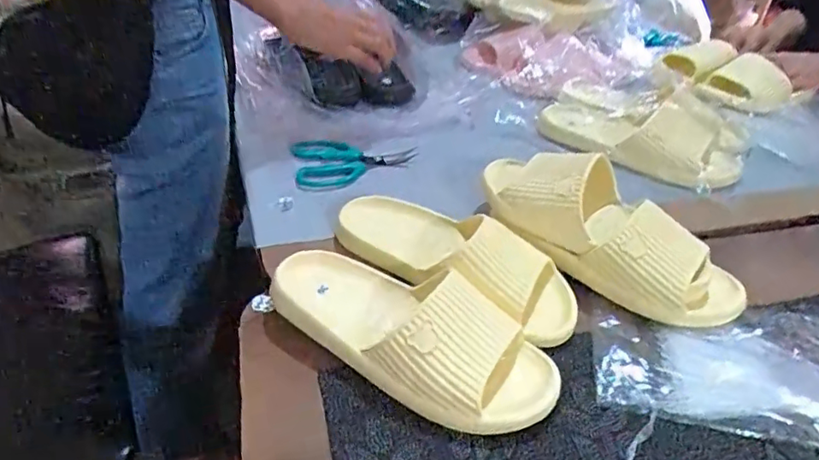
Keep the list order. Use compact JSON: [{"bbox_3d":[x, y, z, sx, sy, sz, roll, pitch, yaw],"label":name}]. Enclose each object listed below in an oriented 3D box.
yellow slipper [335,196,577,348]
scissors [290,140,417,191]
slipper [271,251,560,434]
[{"bbox_3d":[0.039,0.023,0.543,0.242,0.070,0.086,21,39,21],"label":"yellow slipper"},{"bbox_3d":[-0.068,-0.086,0.715,0.153,0.014,0.091,-10,39,-19],"label":"scissors"},{"bbox_3d":[-0.003,0.075,0.467,0.240,0.070,0.098,25,42,25],"label":"slipper"}]

